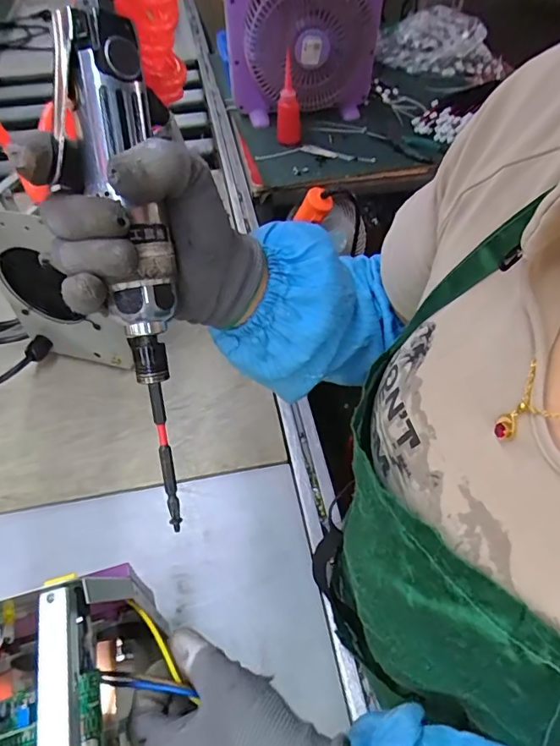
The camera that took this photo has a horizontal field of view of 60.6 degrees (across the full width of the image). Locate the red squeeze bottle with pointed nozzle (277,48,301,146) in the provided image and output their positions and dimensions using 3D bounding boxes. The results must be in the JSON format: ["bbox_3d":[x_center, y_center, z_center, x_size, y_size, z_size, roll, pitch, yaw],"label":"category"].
[{"bbox_3d":[0.018,-0.554,0.981,0.046,0.170,0.040,1,49,5],"label":"red squeeze bottle with pointed nozzle"}]

